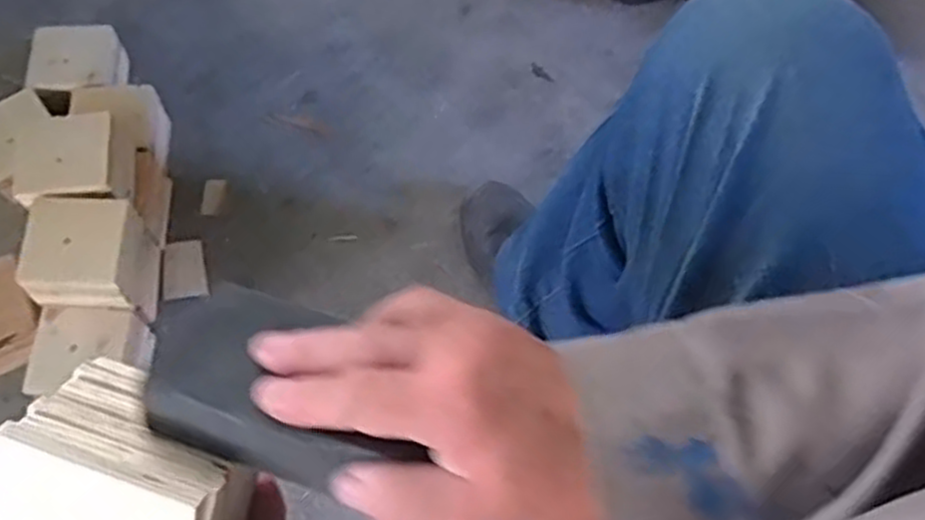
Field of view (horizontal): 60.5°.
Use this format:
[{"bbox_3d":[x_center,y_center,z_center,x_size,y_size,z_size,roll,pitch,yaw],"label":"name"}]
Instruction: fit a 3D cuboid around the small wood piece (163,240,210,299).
[{"bbox_3d":[-0.317,0.012,0.910,0.048,0.008,0.071,-9,67,-5],"label":"small wood piece"}]

